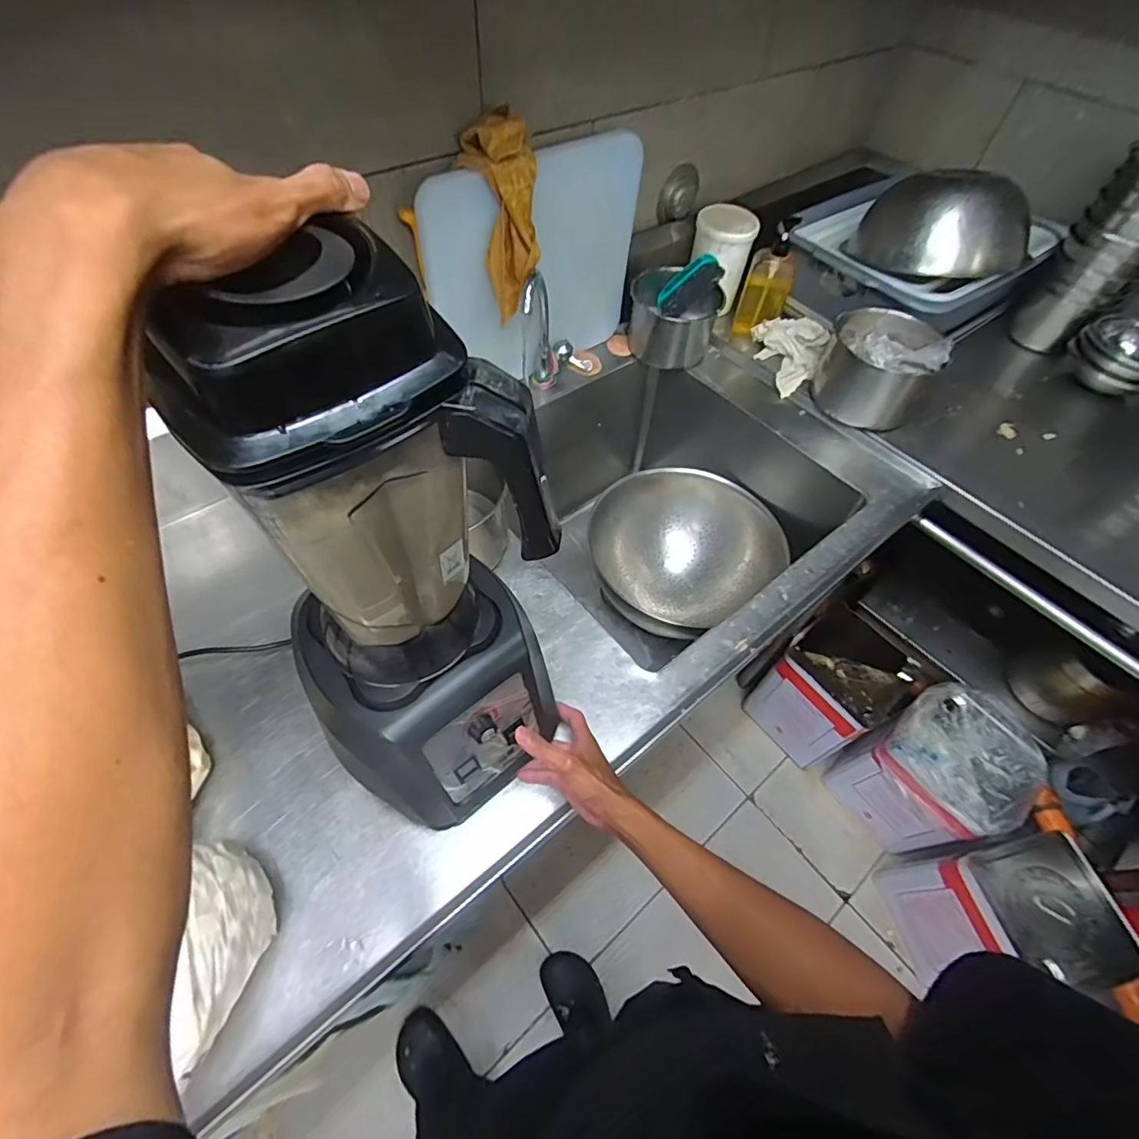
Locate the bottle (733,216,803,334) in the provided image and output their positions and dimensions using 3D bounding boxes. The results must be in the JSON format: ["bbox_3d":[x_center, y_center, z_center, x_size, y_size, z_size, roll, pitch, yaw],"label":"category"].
[{"bbox_3d":[0.387,-0.559,1.069,0.083,0.208,0.072,15,56,7],"label":"bottle"}]

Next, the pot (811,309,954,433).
[{"bbox_3d":[0.538,-0.351,0.969,0.178,0.151,0.158,31,60,17],"label":"pot"}]

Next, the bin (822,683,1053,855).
[{"bbox_3d":[0.842,0.475,1.275,0.279,0.345,0.259,-25,61,-19],"label":"bin"}]

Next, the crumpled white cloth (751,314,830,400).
[{"bbox_3d":[0.414,-0.420,1.054,0.135,0.079,0.158,22,57,11],"label":"crumpled white cloth"}]

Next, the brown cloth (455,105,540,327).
[{"bbox_3d":[-0.094,-0.495,0.775,0.088,0.218,0.121,-11,57,-11],"label":"brown cloth"}]

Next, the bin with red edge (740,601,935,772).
[{"bbox_3d":[0.661,0.314,1.403,0.259,0.356,0.243,-26,61,-19],"label":"bin with red edge"}]

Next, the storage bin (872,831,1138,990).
[{"bbox_3d":[0.878,0.715,1.130,0.258,0.346,0.224,-8,57,-9],"label":"storage bin"}]

